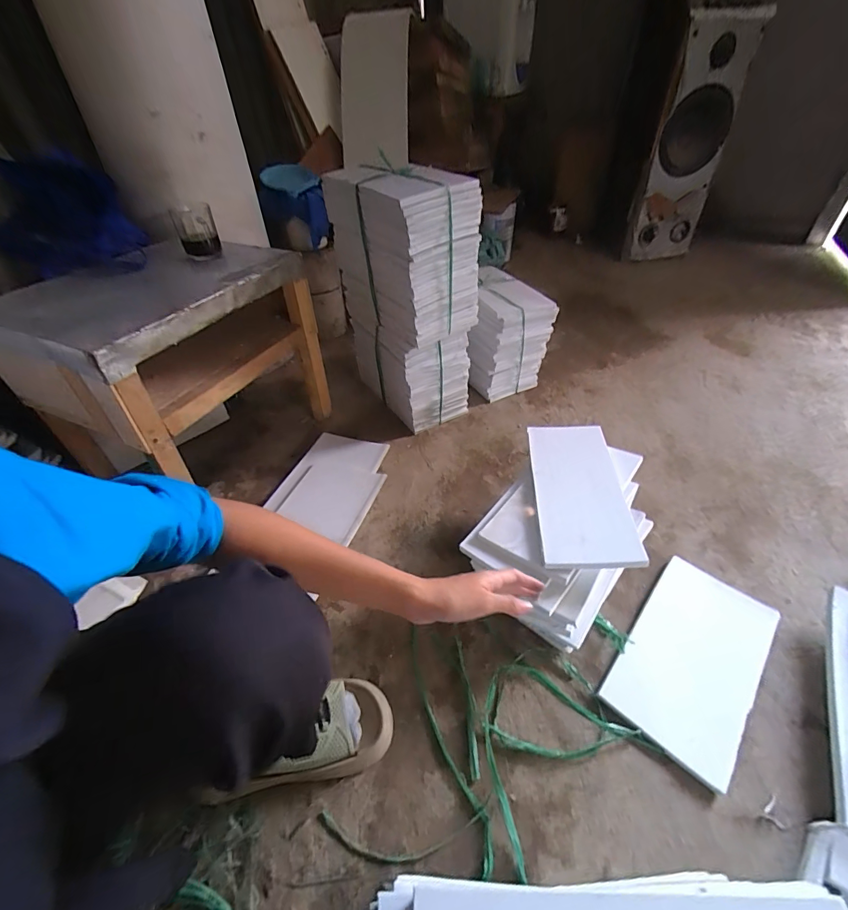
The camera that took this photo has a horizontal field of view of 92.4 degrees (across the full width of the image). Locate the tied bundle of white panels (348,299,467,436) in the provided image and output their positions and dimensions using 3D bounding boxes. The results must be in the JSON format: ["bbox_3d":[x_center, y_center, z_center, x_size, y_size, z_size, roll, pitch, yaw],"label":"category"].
[{"bbox_3d":[-0.031,-0.218,0.974,0.159,0.220,0.255,-25,48,-22],"label":"tied bundle of white panels"}]

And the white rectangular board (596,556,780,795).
[{"bbox_3d":[0.380,0.279,0.576,0.150,0.022,0.289,32,53,30],"label":"white rectangular board"}]

